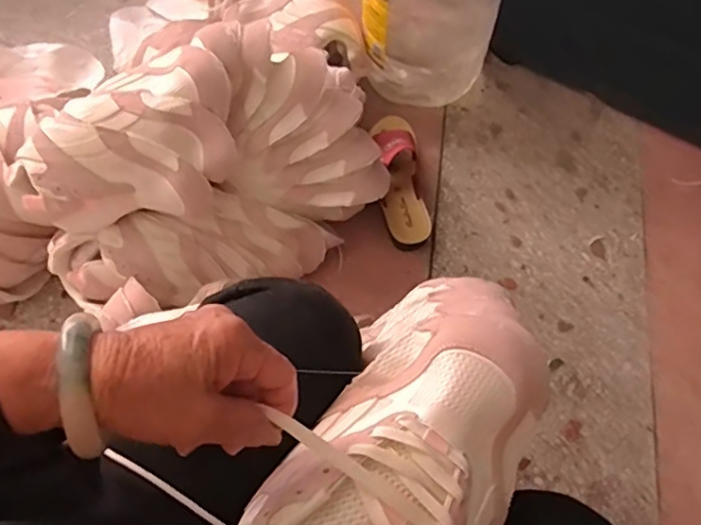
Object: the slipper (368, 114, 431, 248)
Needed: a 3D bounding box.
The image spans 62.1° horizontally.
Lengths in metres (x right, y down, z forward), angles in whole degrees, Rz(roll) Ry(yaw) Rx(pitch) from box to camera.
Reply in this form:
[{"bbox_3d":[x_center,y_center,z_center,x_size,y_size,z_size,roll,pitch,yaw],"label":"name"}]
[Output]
[{"bbox_3d":[0.078,-0.136,0.896,0.071,0.079,0.228,-5,69,-2],"label":"slipper"}]

